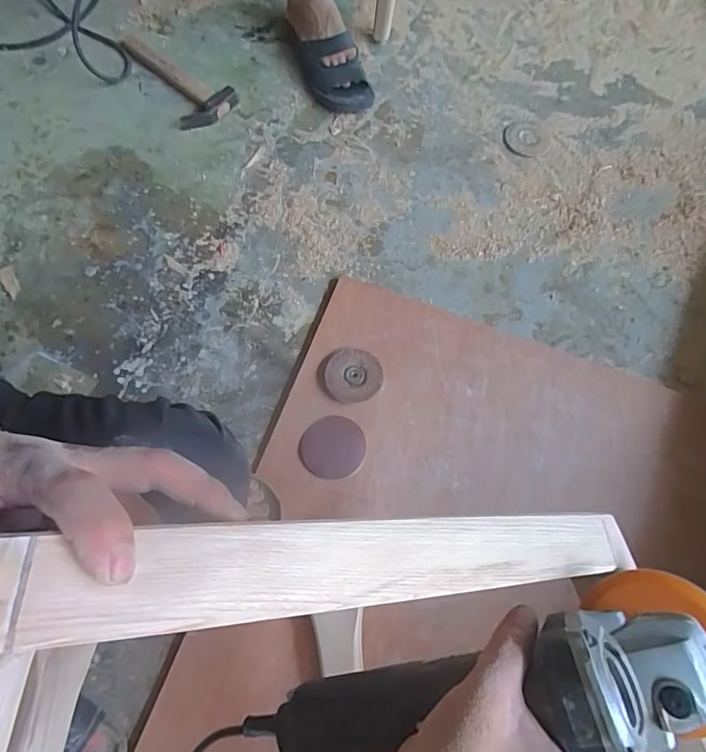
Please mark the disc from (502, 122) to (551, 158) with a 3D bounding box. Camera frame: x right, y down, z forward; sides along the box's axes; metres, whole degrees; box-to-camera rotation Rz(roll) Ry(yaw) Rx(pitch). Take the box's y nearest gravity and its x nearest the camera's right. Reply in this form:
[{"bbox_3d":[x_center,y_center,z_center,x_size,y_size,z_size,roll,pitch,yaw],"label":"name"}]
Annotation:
[{"bbox_3d":[0.345,-0.473,0.951,0.086,0.010,0.085,1,72,-2],"label":"disc"}]

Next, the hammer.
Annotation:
[{"bbox_3d":[-0.368,-0.581,0.939,0.282,0.030,0.119,37,74,9],"label":"hammer"}]

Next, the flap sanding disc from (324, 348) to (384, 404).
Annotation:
[{"bbox_3d":[0.002,0.000,0.771,0.091,0.014,0.088,1,72,-2],"label":"flap sanding disc"}]

